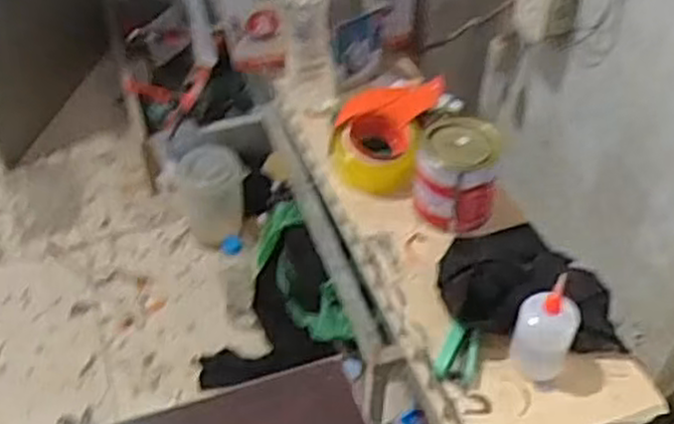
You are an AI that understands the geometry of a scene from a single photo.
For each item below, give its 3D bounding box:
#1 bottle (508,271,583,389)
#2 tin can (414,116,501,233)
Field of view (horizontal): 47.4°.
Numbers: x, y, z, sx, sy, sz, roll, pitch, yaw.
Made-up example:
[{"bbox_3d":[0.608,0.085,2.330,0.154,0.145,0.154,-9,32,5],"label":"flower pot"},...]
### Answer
[{"bbox_3d":[0.210,0.122,0.778,0.059,0.113,0.051,24,50,21],"label":"bottle"},{"bbox_3d":[0.146,-0.042,0.944,0.094,0.109,0.101,1,45,-1],"label":"tin can"}]

